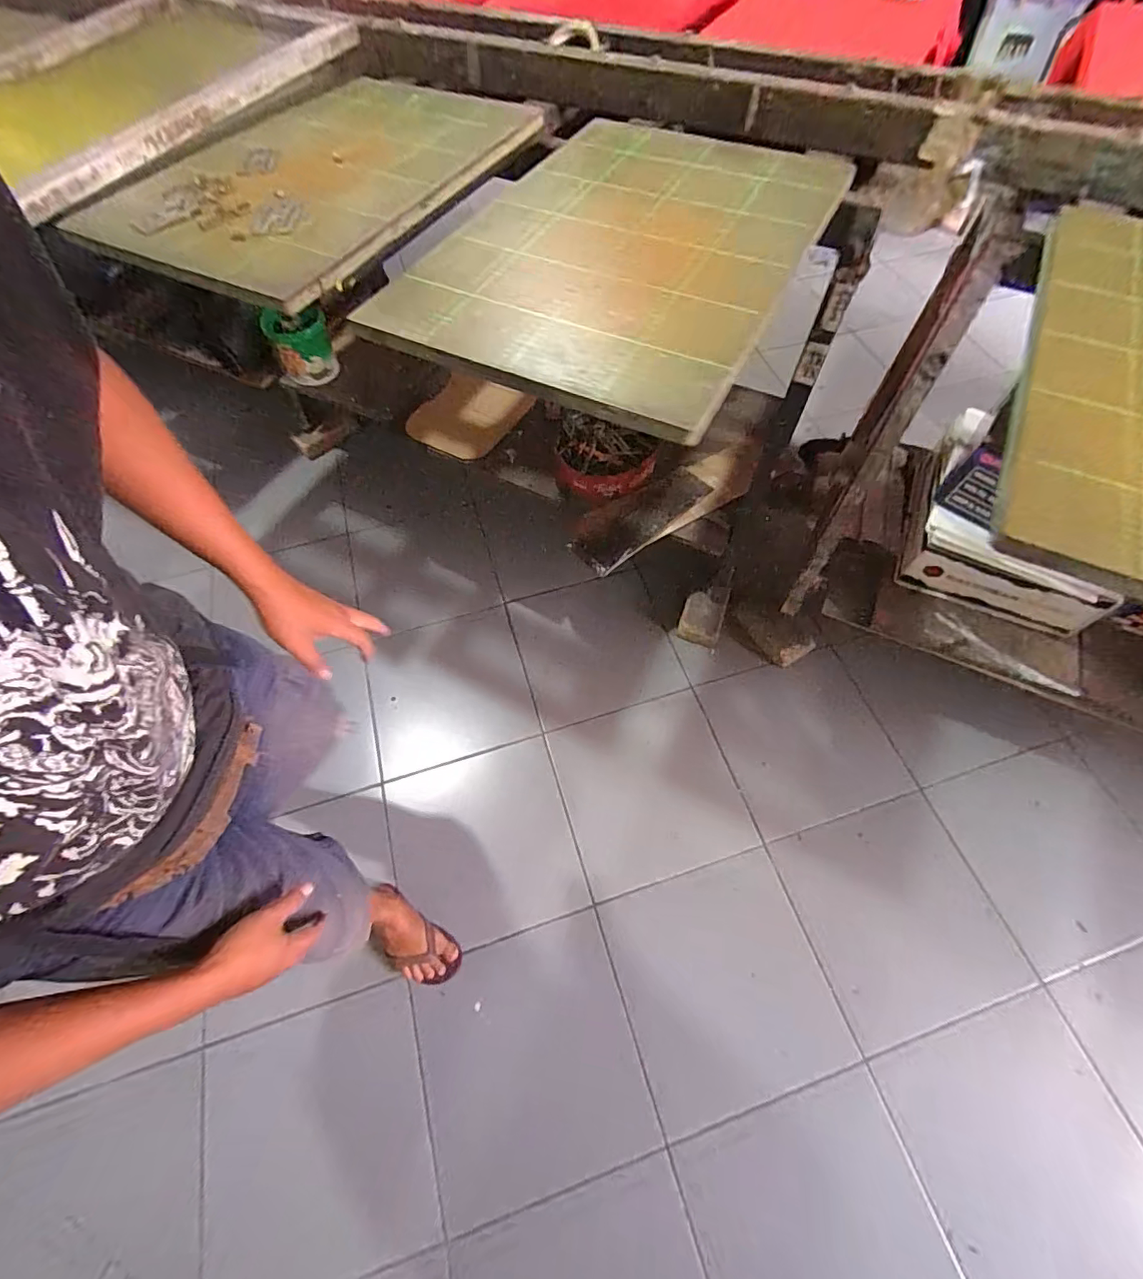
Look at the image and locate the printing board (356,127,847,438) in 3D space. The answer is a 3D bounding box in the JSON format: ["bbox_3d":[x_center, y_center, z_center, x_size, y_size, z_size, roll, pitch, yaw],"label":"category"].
[{"bbox_3d":[0.069,-0.502,0.634,0.412,0.018,0.608,24,66,14],"label":"printing board"}]

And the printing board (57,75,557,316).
[{"bbox_3d":[-0.350,-0.679,0.735,0.399,0.027,0.582,22,65,12],"label":"printing board"}]

